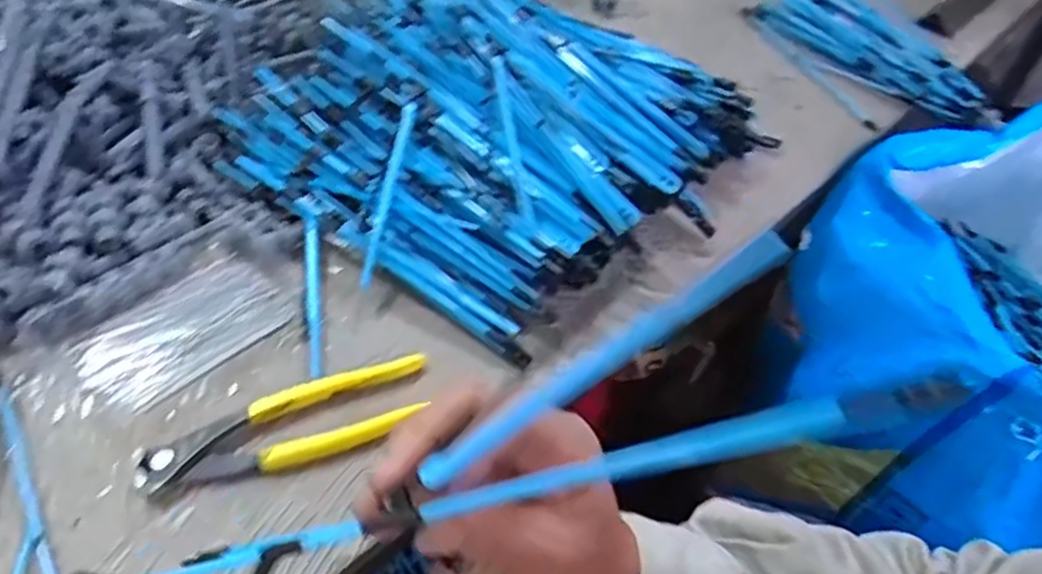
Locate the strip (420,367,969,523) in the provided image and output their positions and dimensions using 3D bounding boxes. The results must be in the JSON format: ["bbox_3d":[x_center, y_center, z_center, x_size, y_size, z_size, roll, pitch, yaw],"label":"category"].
[{"bbox_3d":[0.053,0.050,0.214,0.157,0.013,0.011,-16,47,9],"label":"strip"}]

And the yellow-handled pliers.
[{"bbox_3d":[-0.131,0.081,0.396,0.164,0.013,0.046,-17,51,-21],"label":"yellow-handled pliers"}]

